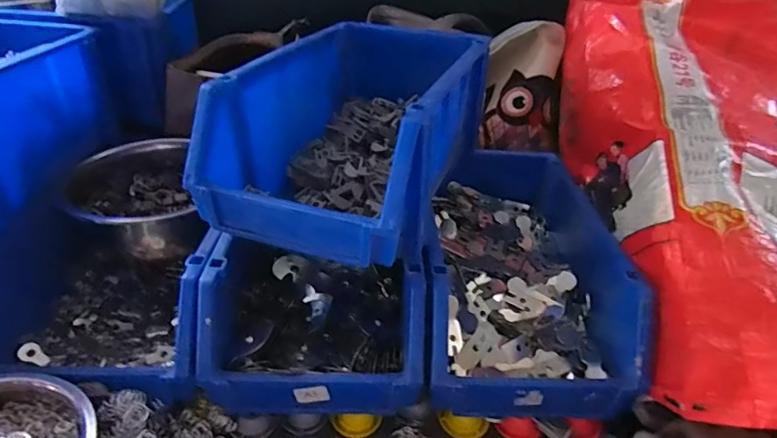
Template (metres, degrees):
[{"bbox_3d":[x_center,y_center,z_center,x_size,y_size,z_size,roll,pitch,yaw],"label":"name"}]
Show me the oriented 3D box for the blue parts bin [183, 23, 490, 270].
[{"bbox_3d":[-0.030,-0.096,0.514,0.195,0.133,0.313,14,34,16],"label":"blue parts bin"}]

